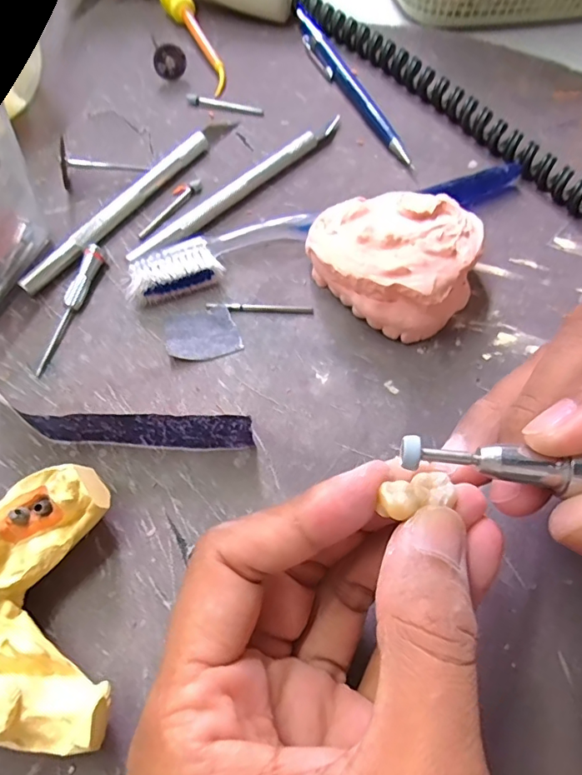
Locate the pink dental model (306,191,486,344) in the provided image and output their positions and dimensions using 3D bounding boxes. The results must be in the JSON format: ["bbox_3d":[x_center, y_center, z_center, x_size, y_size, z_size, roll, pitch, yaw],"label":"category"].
[{"bbox_3d":[0.040,-0.048,0.193,0.064,0.033,0.047,8,64,2],"label":"pink dental model"}]

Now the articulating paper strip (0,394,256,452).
[{"bbox_3d":[-0.064,0.009,0.172,0.100,0.016,0.019,5,64,0],"label":"articulating paper strip"}]

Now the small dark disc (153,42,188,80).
[{"bbox_3d":[-0.066,-0.178,0.265,0.016,0.017,0.004,16,30,-31],"label":"small dark disc"}]

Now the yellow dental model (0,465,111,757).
[{"bbox_3d":[-0.076,0.062,0.135,0.051,0.034,0.069,-11,65,-7],"label":"yellow dental model"}]

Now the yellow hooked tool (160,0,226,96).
[{"bbox_3d":[-0.054,-0.205,0.280,0.017,0.014,0.093,-22,67,-12],"label":"yellow hooked tool"}]

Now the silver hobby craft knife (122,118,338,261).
[{"bbox_3d":[-0.020,-0.096,0.230,0.008,0.008,0.135,40,69,16],"label":"silver hobby craft knife"}]

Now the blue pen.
[{"bbox_3d":[0.031,-0.169,0.267,0.011,0.009,0.137,-21,67,-12],"label":"blue pen"}]

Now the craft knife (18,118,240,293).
[{"bbox_3d":[-0.070,-0.090,0.225,0.007,0.009,0.135,32,67,13],"label":"craft knife"}]

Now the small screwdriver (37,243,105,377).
[{"bbox_3d":[-0.090,-0.033,0.196,0.006,0.009,0.059,14,64,5],"label":"small screwdriver"}]

